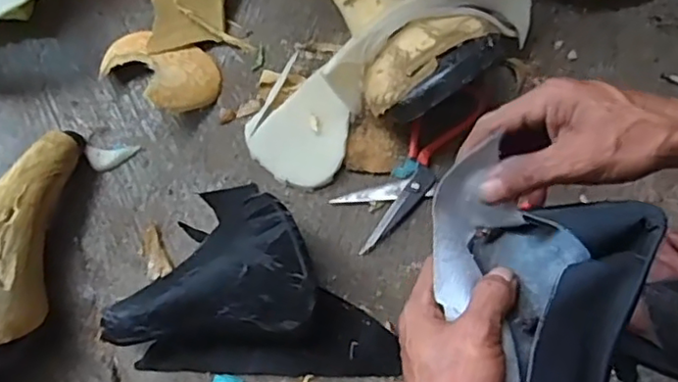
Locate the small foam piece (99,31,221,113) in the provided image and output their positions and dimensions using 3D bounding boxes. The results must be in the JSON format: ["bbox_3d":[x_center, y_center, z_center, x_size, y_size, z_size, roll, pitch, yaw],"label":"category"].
[{"bbox_3d":[-0.184,-0.127,0.641,0.122,0.049,0.081,29,80,6],"label":"small foam piece"}]

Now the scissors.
[{"bbox_3d":[0.082,-0.031,0.629,0.200,0.019,0.082,-43,81,-7],"label":"scissors"}]

